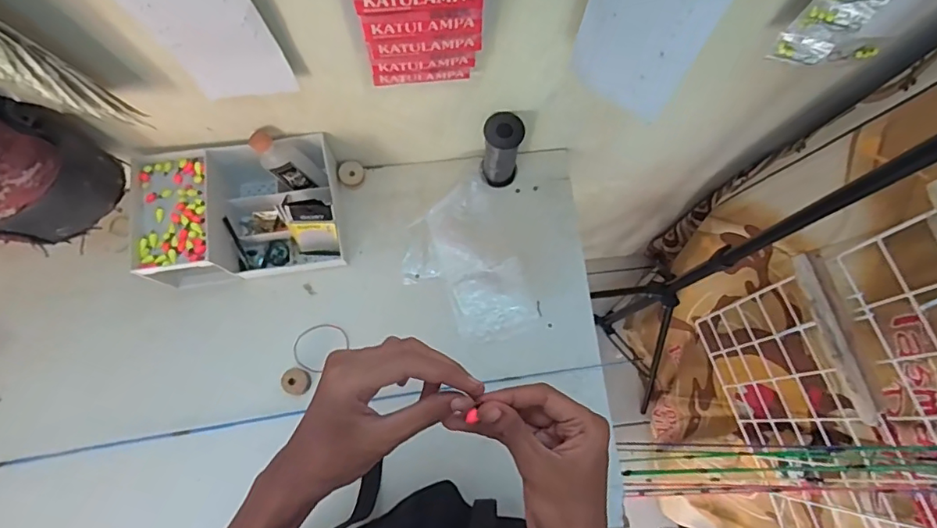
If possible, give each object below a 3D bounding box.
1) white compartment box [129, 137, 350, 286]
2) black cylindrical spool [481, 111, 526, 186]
[{"bbox_3d":[-0.284,-0.071,0.676,0.229,0.101,0.159,-9,76,-3],"label":"white compartment box"},{"bbox_3d":[0.043,-0.146,0.680,0.048,0.117,0.051,0,76,-1],"label":"black cylindrical spool"}]

